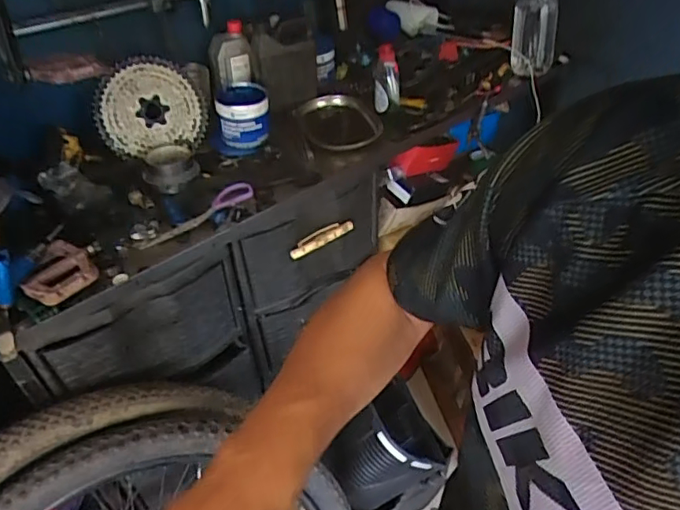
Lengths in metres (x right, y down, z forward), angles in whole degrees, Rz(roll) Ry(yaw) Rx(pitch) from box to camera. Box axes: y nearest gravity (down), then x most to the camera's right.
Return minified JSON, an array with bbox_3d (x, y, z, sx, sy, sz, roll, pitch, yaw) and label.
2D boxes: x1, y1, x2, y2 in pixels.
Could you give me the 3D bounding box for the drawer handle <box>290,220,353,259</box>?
[{"bbox_3d":[-0.037,-0.034,1.070,0.144,0.029,0.017,-28,49,-25],"label":"drawer handle"}]

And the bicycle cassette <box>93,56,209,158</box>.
[{"bbox_3d":[-0.366,-0.289,1.082,0.210,0.185,0.051,-14,18,-23],"label":"bicycle cassette"}]

